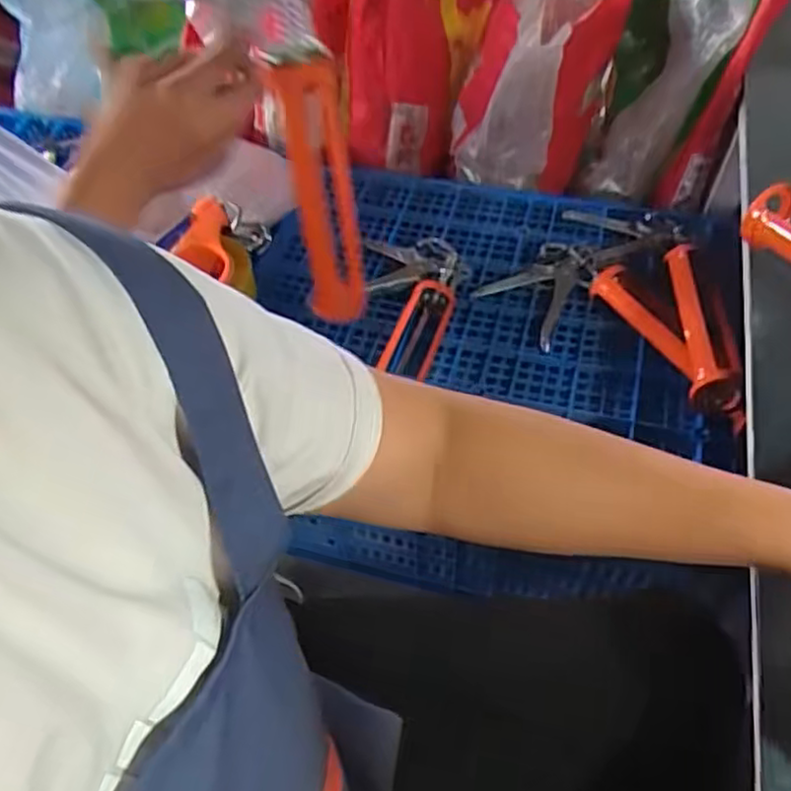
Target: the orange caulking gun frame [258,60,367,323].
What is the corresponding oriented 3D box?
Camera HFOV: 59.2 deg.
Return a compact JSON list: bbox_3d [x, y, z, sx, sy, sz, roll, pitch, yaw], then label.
[{"bbox_3d":[-0.066,-0.172,0.657,0.057,0.297,0.037,-4,53,1],"label":"orange caulking gun frame"}]

